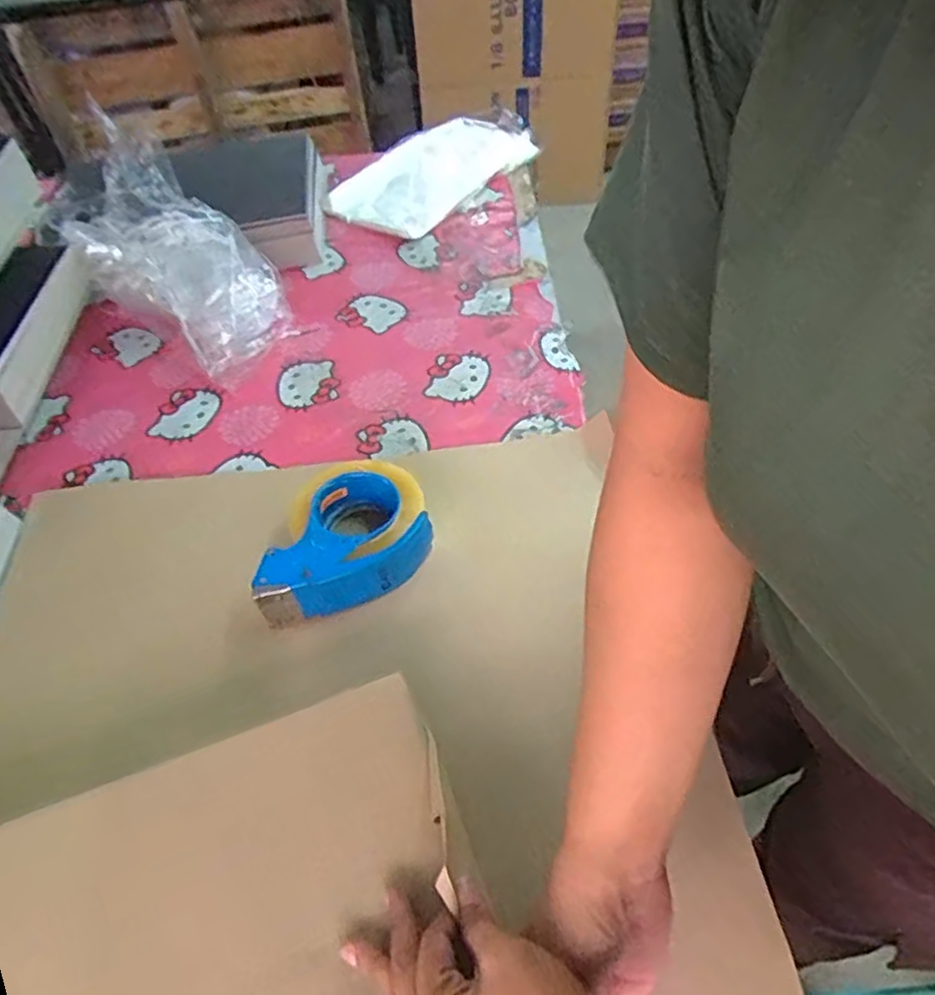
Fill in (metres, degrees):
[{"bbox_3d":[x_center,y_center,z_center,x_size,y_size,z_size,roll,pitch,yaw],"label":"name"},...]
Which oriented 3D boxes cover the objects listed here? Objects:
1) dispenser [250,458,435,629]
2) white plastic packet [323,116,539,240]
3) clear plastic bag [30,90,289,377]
[{"bbox_3d":[-0.119,0.033,0.609,0.158,0.062,0.126,-18,53,-11],"label":"dispenser"},{"bbox_3d":[-0.044,-0.524,1.054,0.178,0.035,0.354,30,59,23],"label":"white plastic packet"},{"bbox_3d":[-0.352,-0.302,0.805,0.317,0.121,0.160,43,62,1],"label":"clear plastic bag"}]

